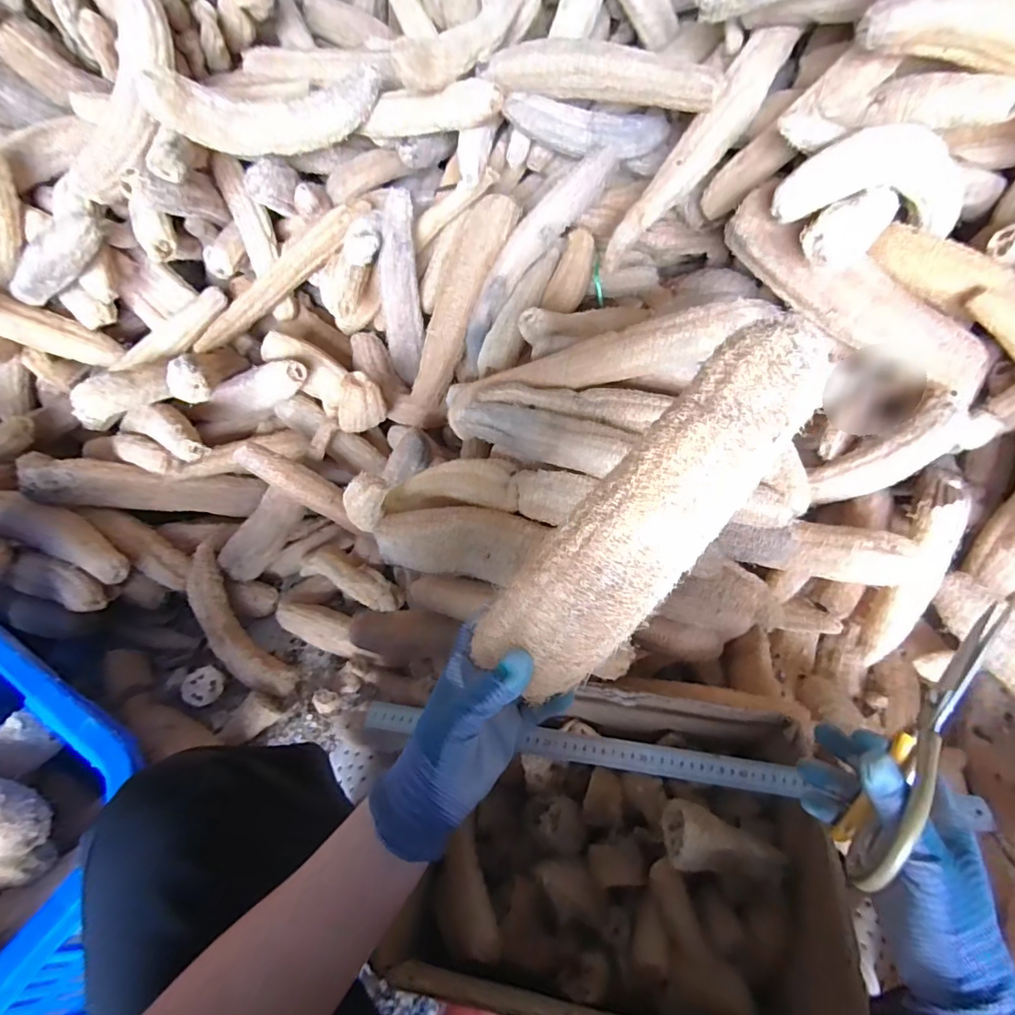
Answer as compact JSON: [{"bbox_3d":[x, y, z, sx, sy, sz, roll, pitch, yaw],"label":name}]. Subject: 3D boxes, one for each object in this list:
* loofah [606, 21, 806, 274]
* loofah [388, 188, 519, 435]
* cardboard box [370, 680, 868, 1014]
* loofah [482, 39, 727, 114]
[{"bbox_3d":[0.303,-0.585,0.847,0.421,0.066,0.066,-50,54,15],"label":"loofah"},{"bbox_3d":[-0.106,-0.359,0.961,0.110,0.445,0.068,29,14,25],"label":"loofah"},{"bbox_3d":[0.111,0.368,0.555,0.391,0.173,0.283,6,51,9],"label":"cardboard box"},{"bbox_3d":[0.146,-0.722,0.851,0.411,0.069,0.069,23,55,22],"label":"loofah"}]

